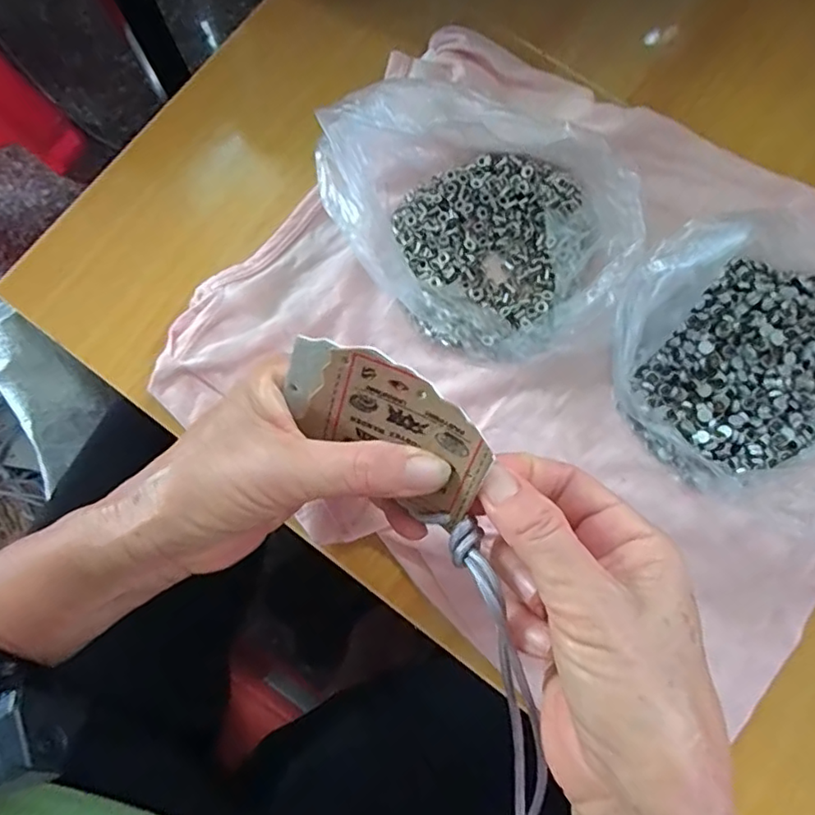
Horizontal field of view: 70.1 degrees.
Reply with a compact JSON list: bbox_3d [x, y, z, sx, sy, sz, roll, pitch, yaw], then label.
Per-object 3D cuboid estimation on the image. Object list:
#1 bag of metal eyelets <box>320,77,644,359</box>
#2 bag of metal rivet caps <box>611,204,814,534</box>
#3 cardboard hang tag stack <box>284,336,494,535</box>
[{"bbox_3d":[0.039,-0.093,0.281,0.125,0.058,0.142,-36,81,-6],"label":"bag of metal eyelets"},{"bbox_3d":[0.159,-0.020,0.263,0.129,0.064,0.132,17,80,4],"label":"bag of metal rivet caps"},{"bbox_3d":[-0.008,0.007,0.219,0.085,0.005,0.046,36,119,3],"label":"cardboard hang tag stack"}]

